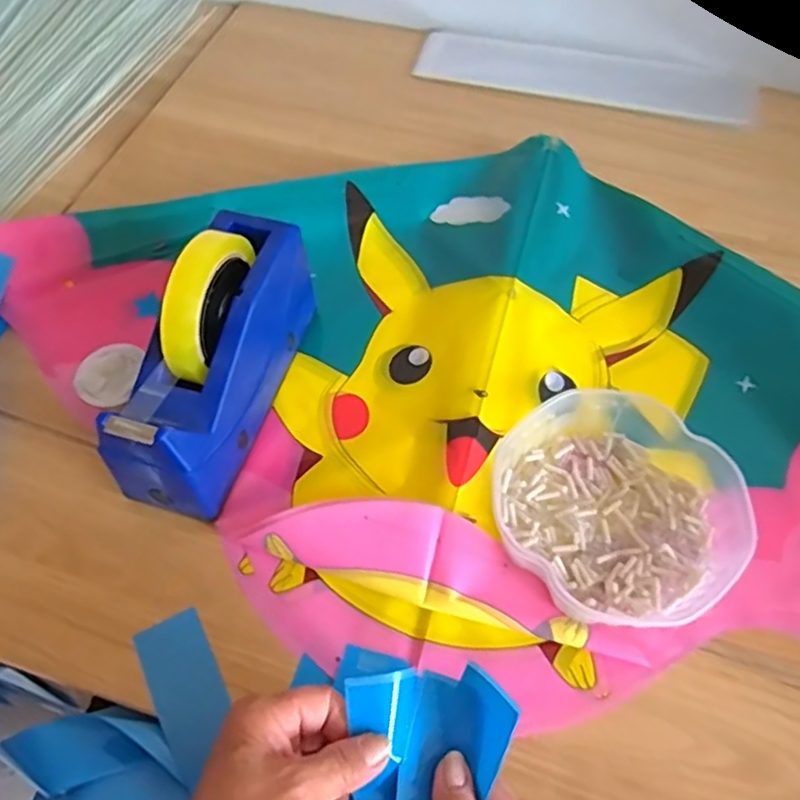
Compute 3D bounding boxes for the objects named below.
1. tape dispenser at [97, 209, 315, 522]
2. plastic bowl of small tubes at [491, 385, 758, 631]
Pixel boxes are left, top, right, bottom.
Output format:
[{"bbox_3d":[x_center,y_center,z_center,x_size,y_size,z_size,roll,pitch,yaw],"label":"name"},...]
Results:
[{"bbox_3d":[-0.128,-0.036,0.450,0.070,0.130,0.200,14,58,10],"label":"tape dispenser"},{"bbox_3d":[0.141,0.067,0.435,0.153,0.042,0.150,0,57,1],"label":"plastic bowl of small tubes"}]

